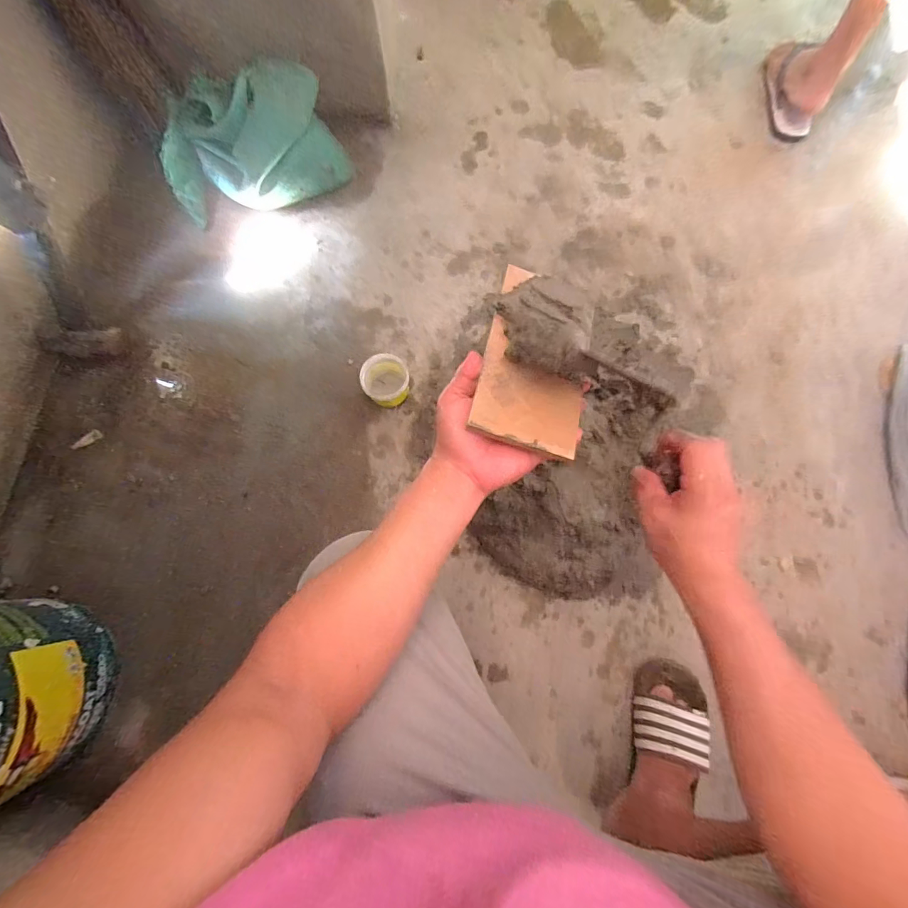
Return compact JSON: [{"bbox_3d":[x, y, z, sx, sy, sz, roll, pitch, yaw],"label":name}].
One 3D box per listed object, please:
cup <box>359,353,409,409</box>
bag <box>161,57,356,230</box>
[{"bbox_3d":[-0.117,-0.126,0.741,0.078,0.058,0.080,0,77,1],"label":"cup"},{"bbox_3d":[-0.373,-0.552,0.778,0.196,0.183,0.296,44,82,9],"label":"bag"}]

